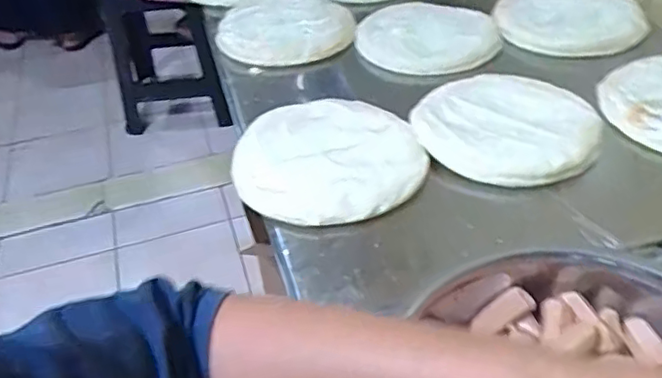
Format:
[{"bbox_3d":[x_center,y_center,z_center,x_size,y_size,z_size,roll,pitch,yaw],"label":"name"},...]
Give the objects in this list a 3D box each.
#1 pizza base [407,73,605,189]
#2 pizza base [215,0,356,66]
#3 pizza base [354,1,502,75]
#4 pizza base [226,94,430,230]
[{"bbox_3d":[0.194,-0.076,0.665,0.185,0.014,0.191,-4,42,4],"label":"pizza base"},{"bbox_3d":[-0.058,-0.251,0.887,0.200,0.022,0.198,-4,42,4],"label":"pizza base"},{"bbox_3d":[0.129,-0.225,0.855,0.186,0.022,0.185,-2,45,2],"label":"pizza base"},{"bbox_3d":[-0.005,-0.034,0.642,0.189,0.020,0.191,-4,42,4],"label":"pizza base"}]

